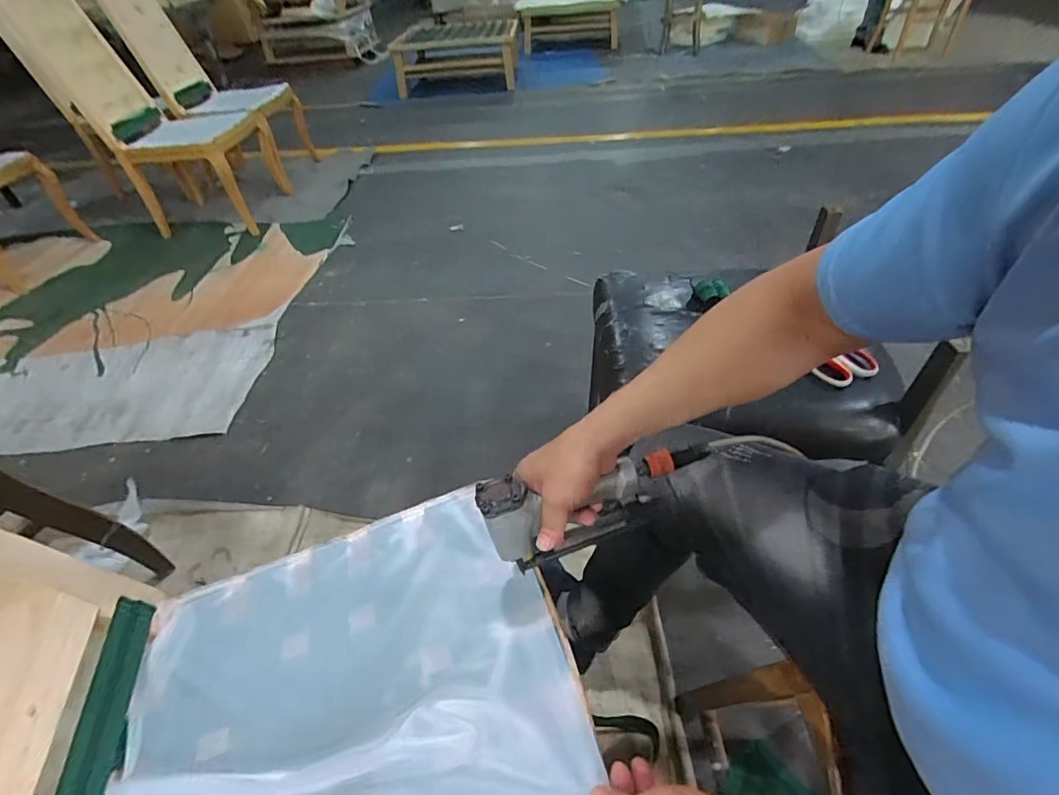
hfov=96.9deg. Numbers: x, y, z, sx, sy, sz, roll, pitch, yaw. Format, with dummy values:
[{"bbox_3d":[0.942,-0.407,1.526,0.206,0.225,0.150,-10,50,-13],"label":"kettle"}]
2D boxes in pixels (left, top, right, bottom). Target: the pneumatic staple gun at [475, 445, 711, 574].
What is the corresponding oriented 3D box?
[{"bbox_3d":[0.074,0.119,0.517,0.248,0.113,0.052,-11,47,-7],"label":"pneumatic staple gun"}]

